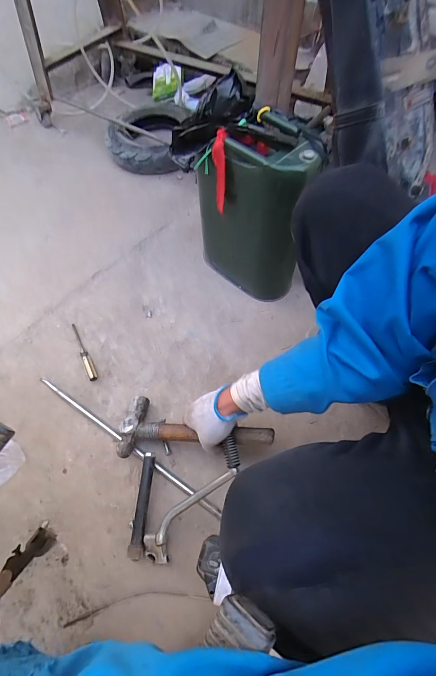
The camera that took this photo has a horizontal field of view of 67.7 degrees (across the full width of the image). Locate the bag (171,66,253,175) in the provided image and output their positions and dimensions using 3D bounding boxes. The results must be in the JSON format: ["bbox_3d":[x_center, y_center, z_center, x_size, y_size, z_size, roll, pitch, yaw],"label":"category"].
[{"bbox_3d":[-0.018,-0.380,0.583,0.172,0.068,0.065,-37,63,23],"label":"bag"}]

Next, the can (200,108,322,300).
[{"bbox_3d":[0.084,-0.261,0.710,0.220,0.368,0.134,35,68,19],"label":"can"}]

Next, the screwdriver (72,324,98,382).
[{"bbox_3d":[-0.318,0.027,0.765,0.017,0.025,0.169,-26,63,-11],"label":"screwdriver"}]

